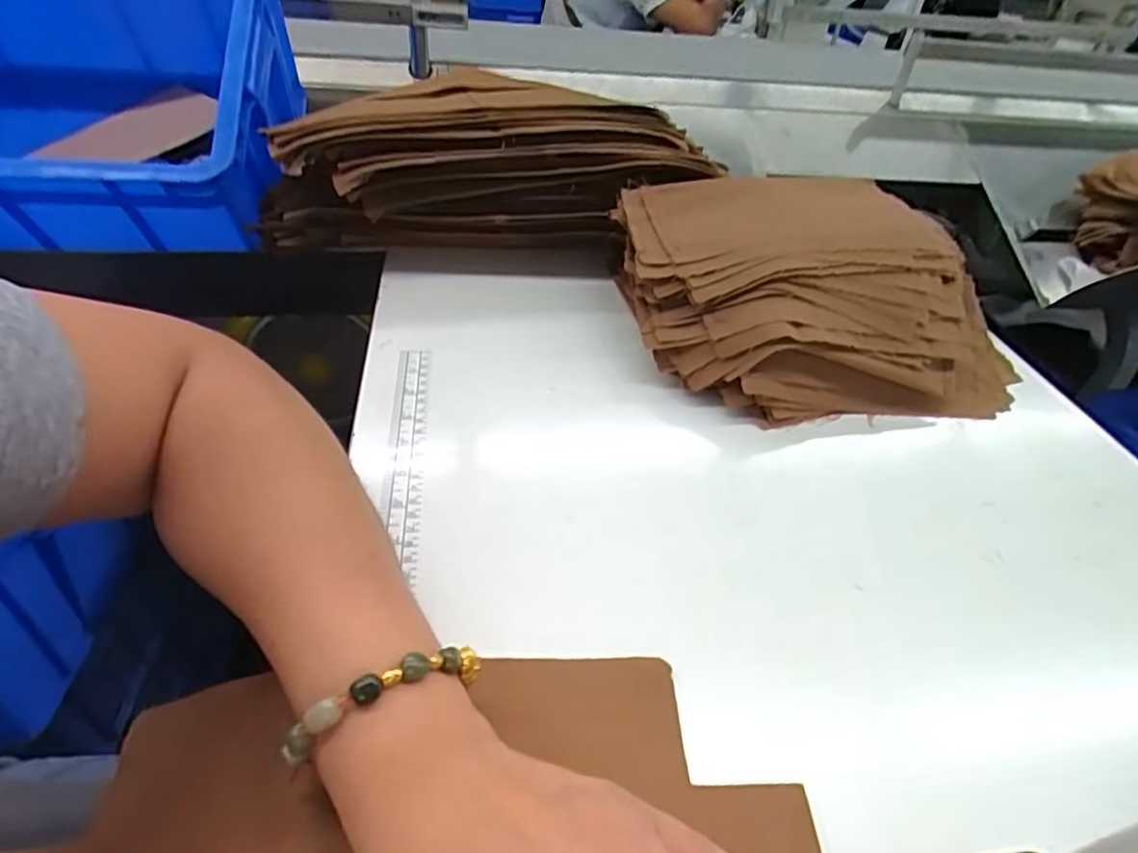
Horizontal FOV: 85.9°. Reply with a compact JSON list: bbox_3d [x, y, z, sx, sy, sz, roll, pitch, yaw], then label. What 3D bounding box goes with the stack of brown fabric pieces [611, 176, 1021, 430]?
[{"bbox_3d":[0.192,-0.107,0.474,0.299,0.098,0.192,-2,42,-8],"label":"stack of brown fabric pieces"}]

